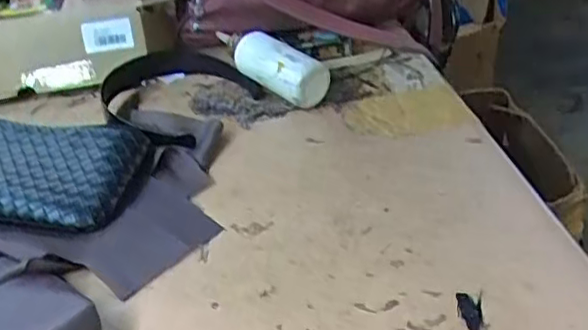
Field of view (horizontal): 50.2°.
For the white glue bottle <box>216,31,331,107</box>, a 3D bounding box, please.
[{"bbox_3d":[-0.026,-0.097,0.597,0.128,0.053,0.042,28,48,35],"label":"white glue bottle"}]

